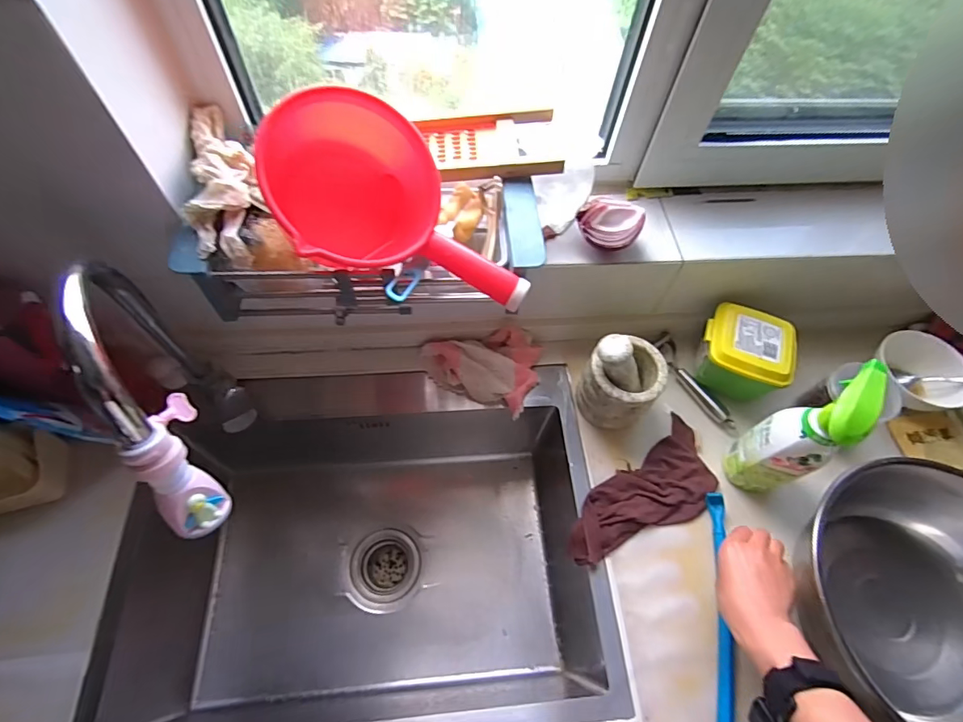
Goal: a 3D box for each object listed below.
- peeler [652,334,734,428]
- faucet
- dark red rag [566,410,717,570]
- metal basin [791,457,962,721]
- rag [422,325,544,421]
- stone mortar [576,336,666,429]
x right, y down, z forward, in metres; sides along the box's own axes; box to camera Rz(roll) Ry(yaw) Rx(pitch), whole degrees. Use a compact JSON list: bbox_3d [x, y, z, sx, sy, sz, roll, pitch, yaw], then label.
[{"bbox_3d":[0.329,0.033,0.742,0.035,0.018,0.172,-25,65,-17],"label":"peeler"},{"bbox_3d":[-0.285,0.041,0.452,0.044,0.284,0.246,-22,64,-15],"label":"faucet"},{"bbox_3d":[0.228,0.185,0.645,0.253,0.015,0.106,-33,68,-20],"label":"dark red rag"},{"bbox_3d":[0.519,0.292,0.566,0.318,0.145,0.296,2,61,-3],"label":"metal basin"},{"bbox_3d":[0.005,-0.006,0.723,0.166,0.044,0.123,24,62,10],"label":"rag"},{"bbox_3d":[0.198,0.034,0.668,0.101,0.112,0.090,-35,68,-21],"label":"stone mortar"}]

